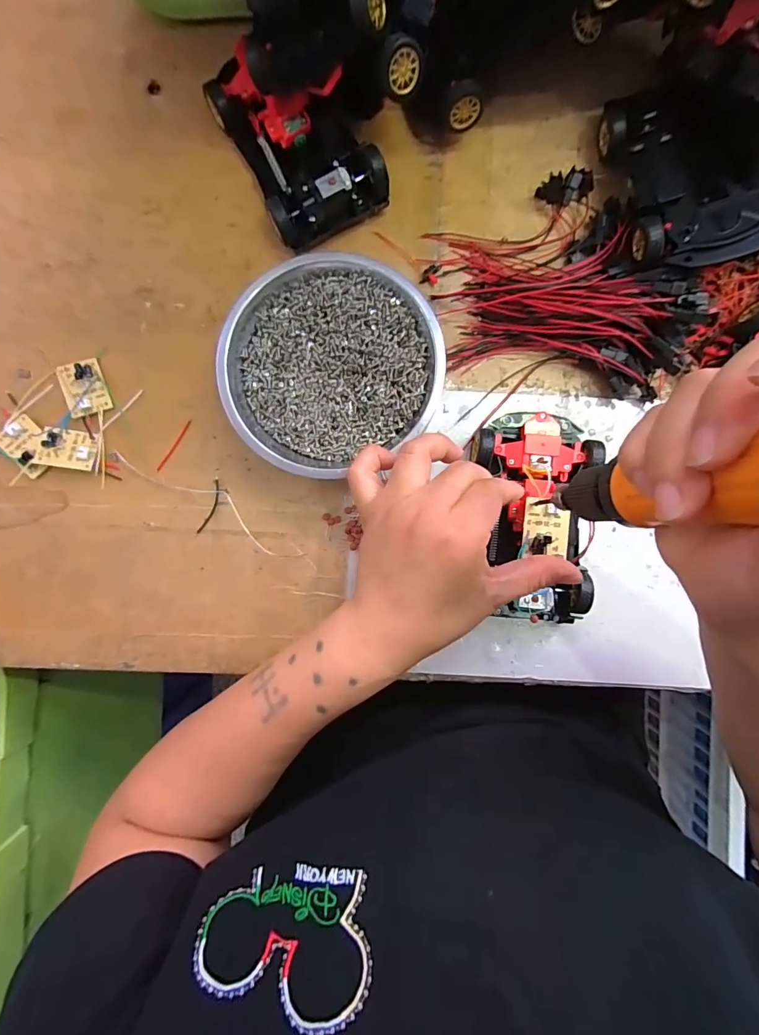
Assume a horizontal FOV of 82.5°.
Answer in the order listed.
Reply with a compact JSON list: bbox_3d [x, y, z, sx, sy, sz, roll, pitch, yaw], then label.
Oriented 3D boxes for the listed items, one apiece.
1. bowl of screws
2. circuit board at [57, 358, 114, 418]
[{"bbox_3d":[-0.034,-0.104,0.303,0.139,0.044,0.136,0,90,0],"label":"bowl of screws"},{"bbox_3d":[-0.218,-0.096,0.319,0.029,0.008,0.038,-20,90,0],"label":"circuit board"}]

